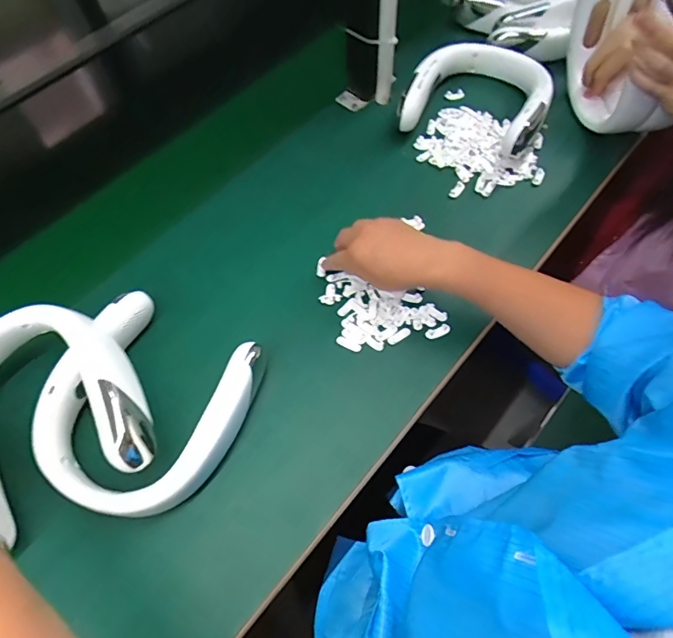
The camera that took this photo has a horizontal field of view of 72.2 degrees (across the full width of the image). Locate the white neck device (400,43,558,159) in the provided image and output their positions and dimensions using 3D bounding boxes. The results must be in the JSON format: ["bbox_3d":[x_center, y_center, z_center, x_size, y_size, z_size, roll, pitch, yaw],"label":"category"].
[{"bbox_3d":[0.206,-0.330,0.661,0.191,0.055,0.204,19,65,10],"label":"white neck device"}]

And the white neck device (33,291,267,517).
[{"bbox_3d":[-0.189,0.085,0.464,0.191,0.046,0.203,22,66,12],"label":"white neck device"}]

